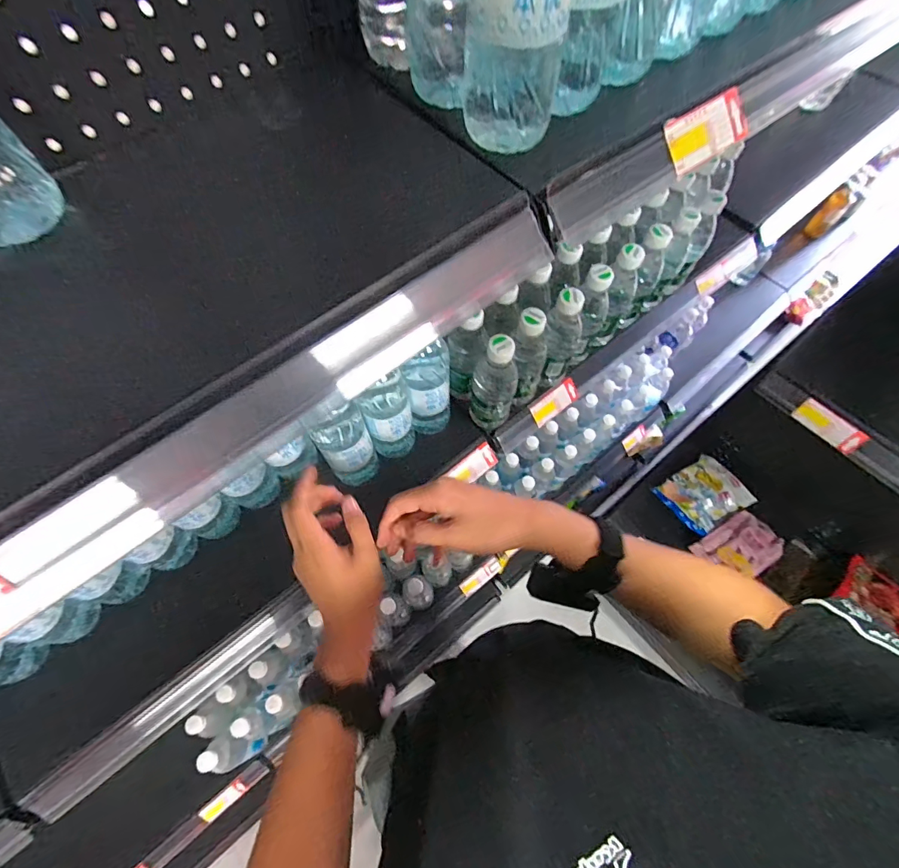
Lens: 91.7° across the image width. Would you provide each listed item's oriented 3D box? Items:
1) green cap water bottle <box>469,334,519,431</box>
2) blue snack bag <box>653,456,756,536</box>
[{"bbox_3d":[0.060,-0.066,0.592,0.051,0.165,0.052,-42,70,-17],"label":"green cap water bottle"},{"bbox_3d":[0.691,0.167,1.192,0.208,0.048,0.164,-29,67,-12],"label":"blue snack bag"}]

